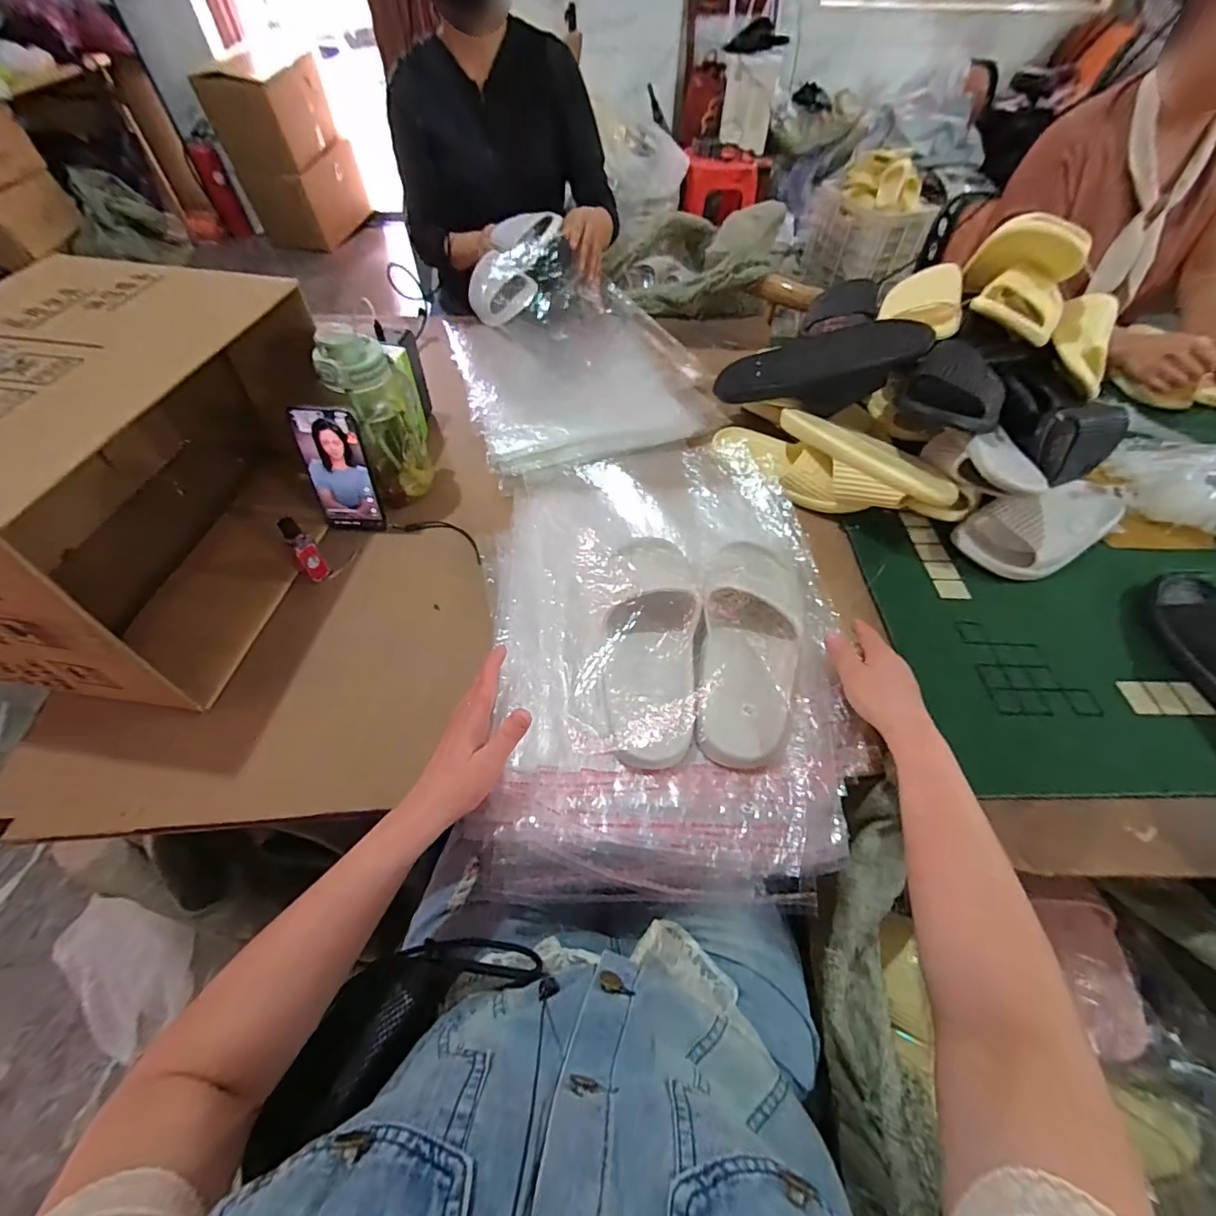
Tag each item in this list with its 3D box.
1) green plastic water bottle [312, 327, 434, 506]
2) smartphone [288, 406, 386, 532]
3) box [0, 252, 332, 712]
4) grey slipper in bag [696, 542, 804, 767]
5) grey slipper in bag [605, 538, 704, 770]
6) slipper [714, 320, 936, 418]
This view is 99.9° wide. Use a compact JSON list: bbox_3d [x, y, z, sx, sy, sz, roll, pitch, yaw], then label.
[{"bbox_3d":[-0.276,-0.230,0.632,0.090,0.209,0.079,-19,56,-14],"label":"green plastic water bottle"},{"bbox_3d":[-0.322,-0.161,0.614,0.070,0.164,0.013,-2,45,-4],"label":"smartphone"},{"bbox_3d":[-0.508,-0.149,0.544,0.285,0.262,0.419,9,54,6],"label":"box"},{"bbox_3d":[0.151,0.026,0.531,0.109,0.069,0.270,10,54,7],"label":"grey slipper in bag"},{"bbox_3d":[0.047,0.012,0.521,0.088,0.062,0.271,6,54,4],"label":"grey slipper in bag"},{"bbox_3d":[0.289,-0.326,0.718,0.272,0.074,0.083,5,50,34],"label":"slipper"}]

